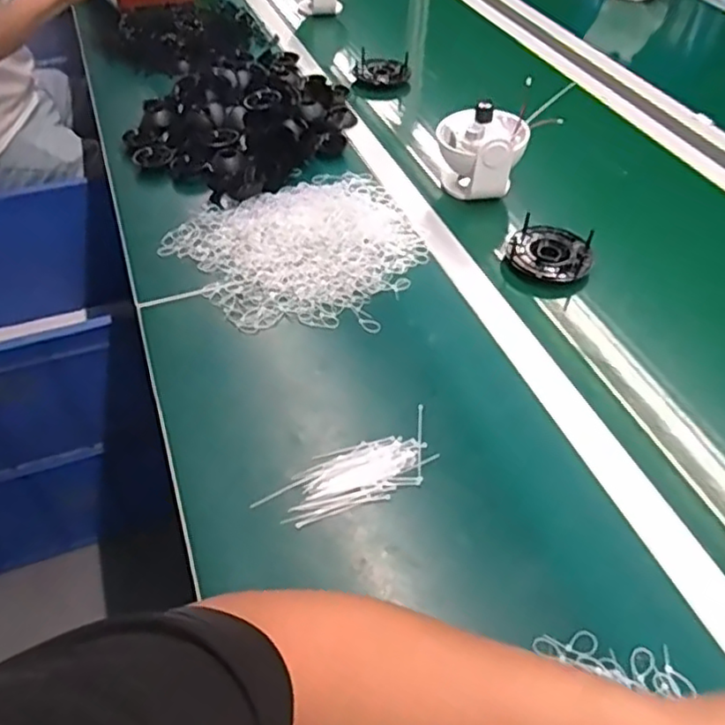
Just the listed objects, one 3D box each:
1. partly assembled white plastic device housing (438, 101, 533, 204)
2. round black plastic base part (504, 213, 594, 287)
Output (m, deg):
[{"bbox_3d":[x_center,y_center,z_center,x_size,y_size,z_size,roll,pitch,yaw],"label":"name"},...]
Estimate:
[{"bbox_3d":[0.156,-0.276,0.838,0.108,0.107,0.099,3,48,2],"label":"partly assembled white plastic device housing"},{"bbox_3d":[0.223,-0.129,0.759,0.097,0.032,0.089,1,48,-1],"label":"round black plastic base part"}]

